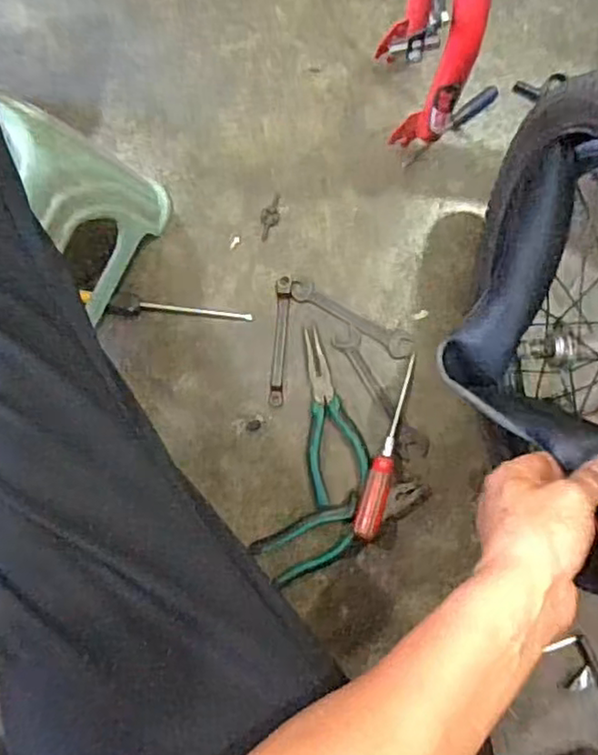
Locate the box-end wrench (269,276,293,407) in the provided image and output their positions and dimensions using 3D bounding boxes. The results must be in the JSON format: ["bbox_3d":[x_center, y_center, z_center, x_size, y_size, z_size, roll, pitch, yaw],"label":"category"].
[{"bbox_3d":[-0.021,-0.040,0.712,0.016,0.008,0.140,4,89,2],"label":"box-end wrench"}]

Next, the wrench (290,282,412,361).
[{"bbox_3d":[0.059,-0.067,0.713,0.146,0.004,0.029,30,90,3],"label":"wrench"}]

